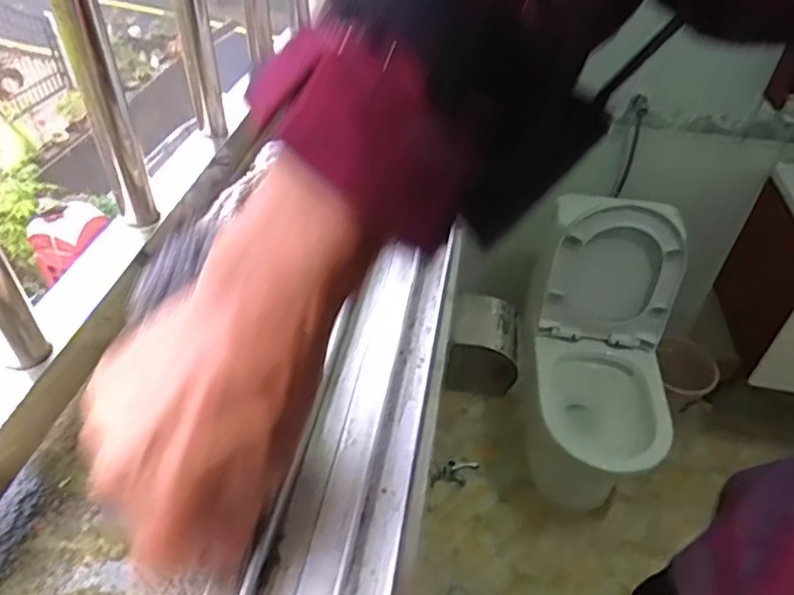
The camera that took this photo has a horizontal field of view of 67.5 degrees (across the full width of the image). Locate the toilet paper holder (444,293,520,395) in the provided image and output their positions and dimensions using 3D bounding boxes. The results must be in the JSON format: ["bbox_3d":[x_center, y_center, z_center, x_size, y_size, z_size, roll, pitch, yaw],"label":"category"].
[{"bbox_3d":[0.157,0.088,1.079,0.120,0.156,0.123,10,44,8],"label":"toilet paper holder"}]

